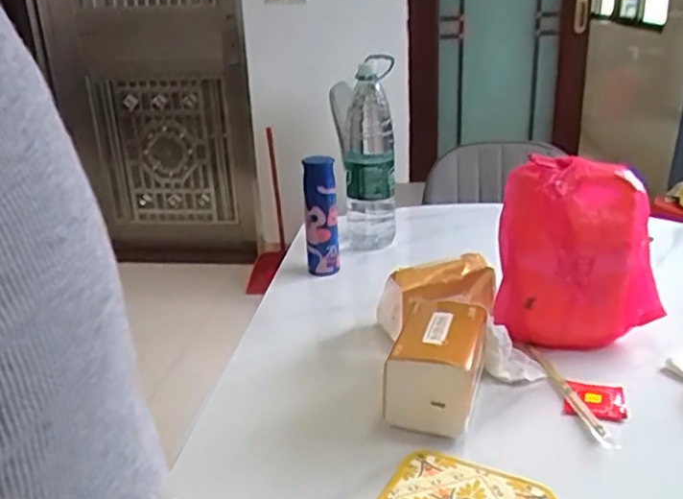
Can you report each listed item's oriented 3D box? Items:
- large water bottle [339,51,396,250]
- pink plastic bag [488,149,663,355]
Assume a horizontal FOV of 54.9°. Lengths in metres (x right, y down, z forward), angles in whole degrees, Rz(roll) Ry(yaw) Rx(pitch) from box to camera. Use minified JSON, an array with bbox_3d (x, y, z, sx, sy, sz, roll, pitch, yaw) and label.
[{"bbox_3d":[0.043,-0.149,1.144,0.100,0.329,0.086,-2,22,2],"label":"large water bottle"},{"bbox_3d":[0.304,0.007,0.834,0.195,0.232,0.086,8,25,24],"label":"pink plastic bag"}]

